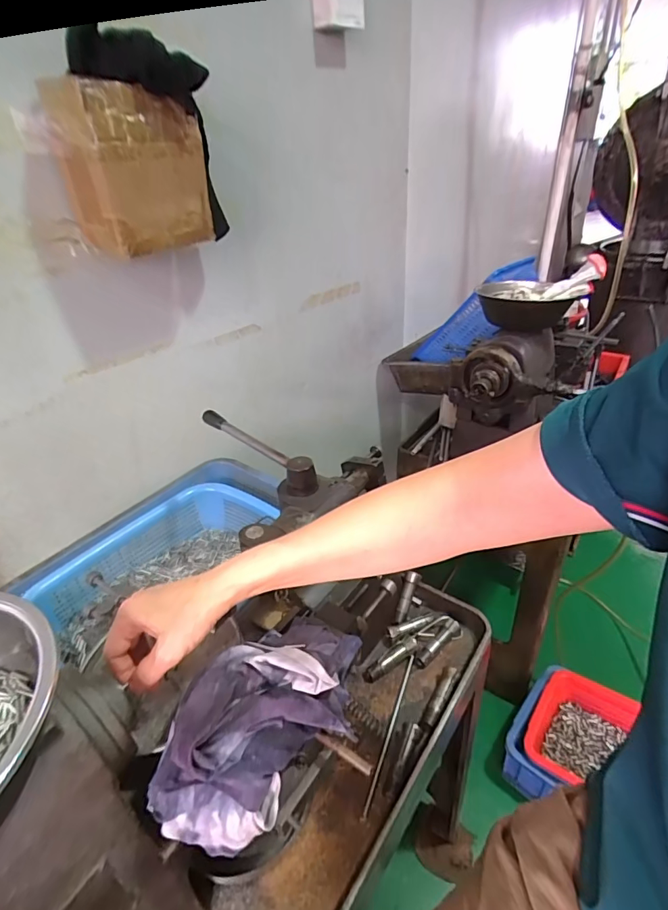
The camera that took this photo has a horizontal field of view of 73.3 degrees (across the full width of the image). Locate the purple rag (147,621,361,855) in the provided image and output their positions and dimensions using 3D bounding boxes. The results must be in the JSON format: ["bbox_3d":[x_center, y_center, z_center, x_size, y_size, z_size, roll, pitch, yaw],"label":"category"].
[{"bbox_3d":[-0.052,0.194,0.341,0.179,0.066,0.104,-28,40,-33],"label":"purple rag"}]

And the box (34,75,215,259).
[{"bbox_3d":[-0.254,-0.365,0.585,0.114,0.165,0.163,22,41,34],"label":"box"}]

